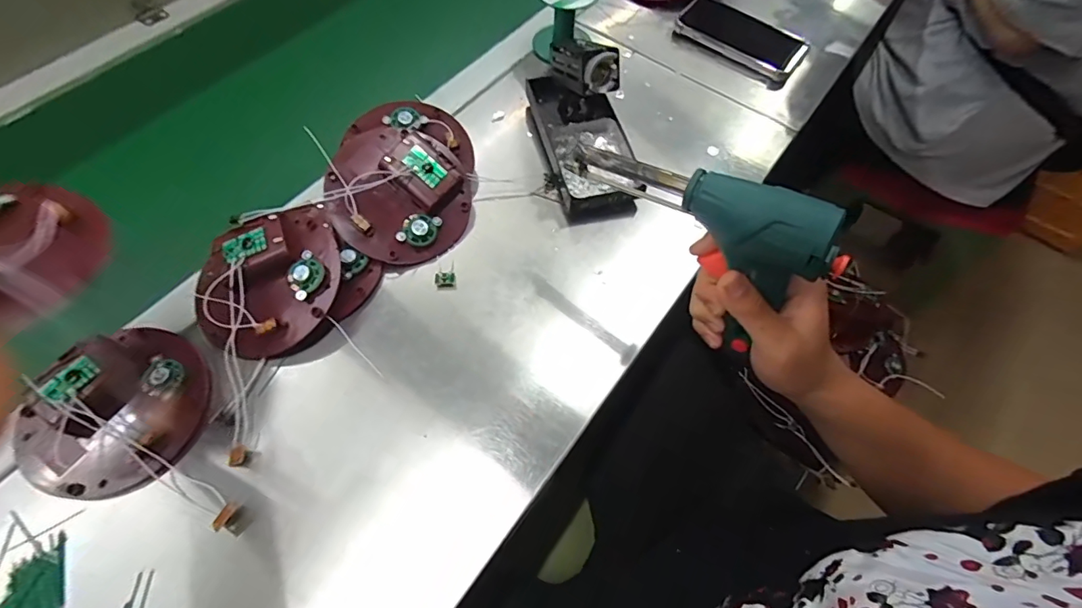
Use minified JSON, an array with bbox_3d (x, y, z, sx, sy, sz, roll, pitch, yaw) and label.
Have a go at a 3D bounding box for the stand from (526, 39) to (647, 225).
[{"bbox_3d":[0.042,-0.179,0.443,0.081,0.119,0.167,-12,64,-8],"label":"stand"}]

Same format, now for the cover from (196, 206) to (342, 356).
[{"bbox_3d":[-0.216,-0.017,0.383,0.119,0.038,0.107,-27,67,-15],"label":"cover"}]

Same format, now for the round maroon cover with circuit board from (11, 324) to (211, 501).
[{"bbox_3d":[-0.306,0.076,0.351,0.106,0.040,0.119,16,64,6],"label":"round maroon cover with circuit board"}]

